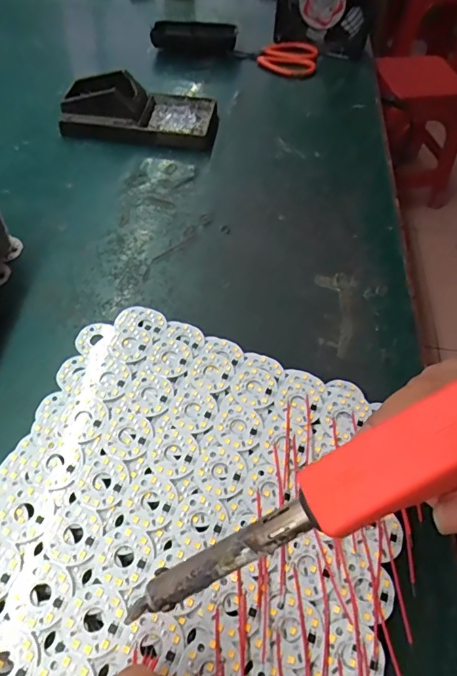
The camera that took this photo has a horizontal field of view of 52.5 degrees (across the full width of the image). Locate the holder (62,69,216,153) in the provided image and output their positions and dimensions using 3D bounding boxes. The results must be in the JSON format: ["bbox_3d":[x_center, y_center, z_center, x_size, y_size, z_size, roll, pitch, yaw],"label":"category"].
[{"bbox_3d":[-0.090,-0.252,0.499,0.159,0.044,0.093,11,55,6],"label":"holder"}]

